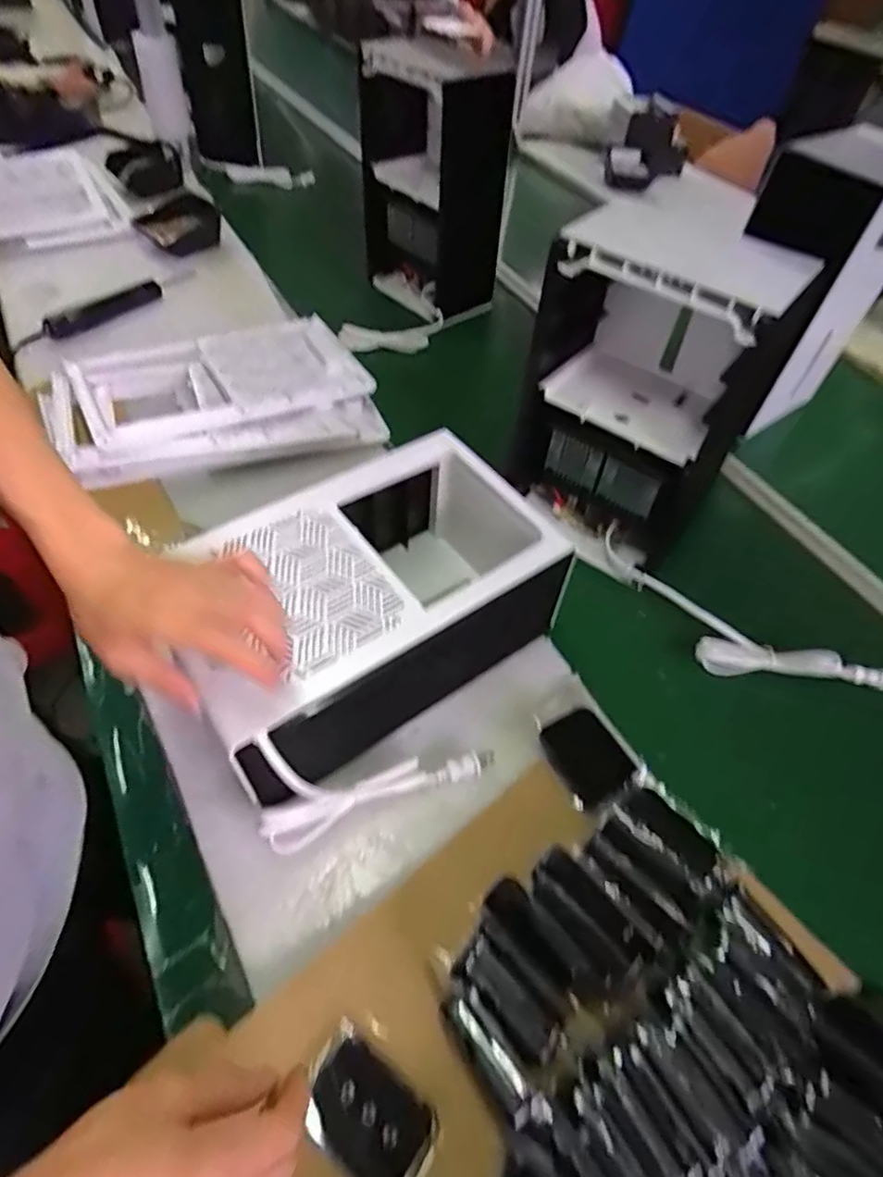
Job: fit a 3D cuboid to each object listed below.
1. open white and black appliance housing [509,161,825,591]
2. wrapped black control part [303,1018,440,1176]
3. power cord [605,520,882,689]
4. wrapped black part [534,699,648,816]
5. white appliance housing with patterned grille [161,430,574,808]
[{"bbox_3d":[0.213,-0.199,0.693,0.214,0.342,0.150,35,57,21],"label":"open white and black appliance housing"},{"bbox_3d":[-0.050,0.350,0.412,0.095,0.010,0.059,33,56,20],"label":"wrapped black control part"},{"bbox_3d":[0.320,0.042,0.700,0.344,0.027,0.104,33,56,20],"label":"power cord"},{"bbox_3d":[0.132,0.147,0.569,0.075,0.051,0.104,-25,58,-22],"label":"wrapped black part"},{"bbox_3d":[-0.071,0.018,0.607,0.347,0.157,0.215,-34,61,-27],"label":"white appliance housing with patterned grille"}]

